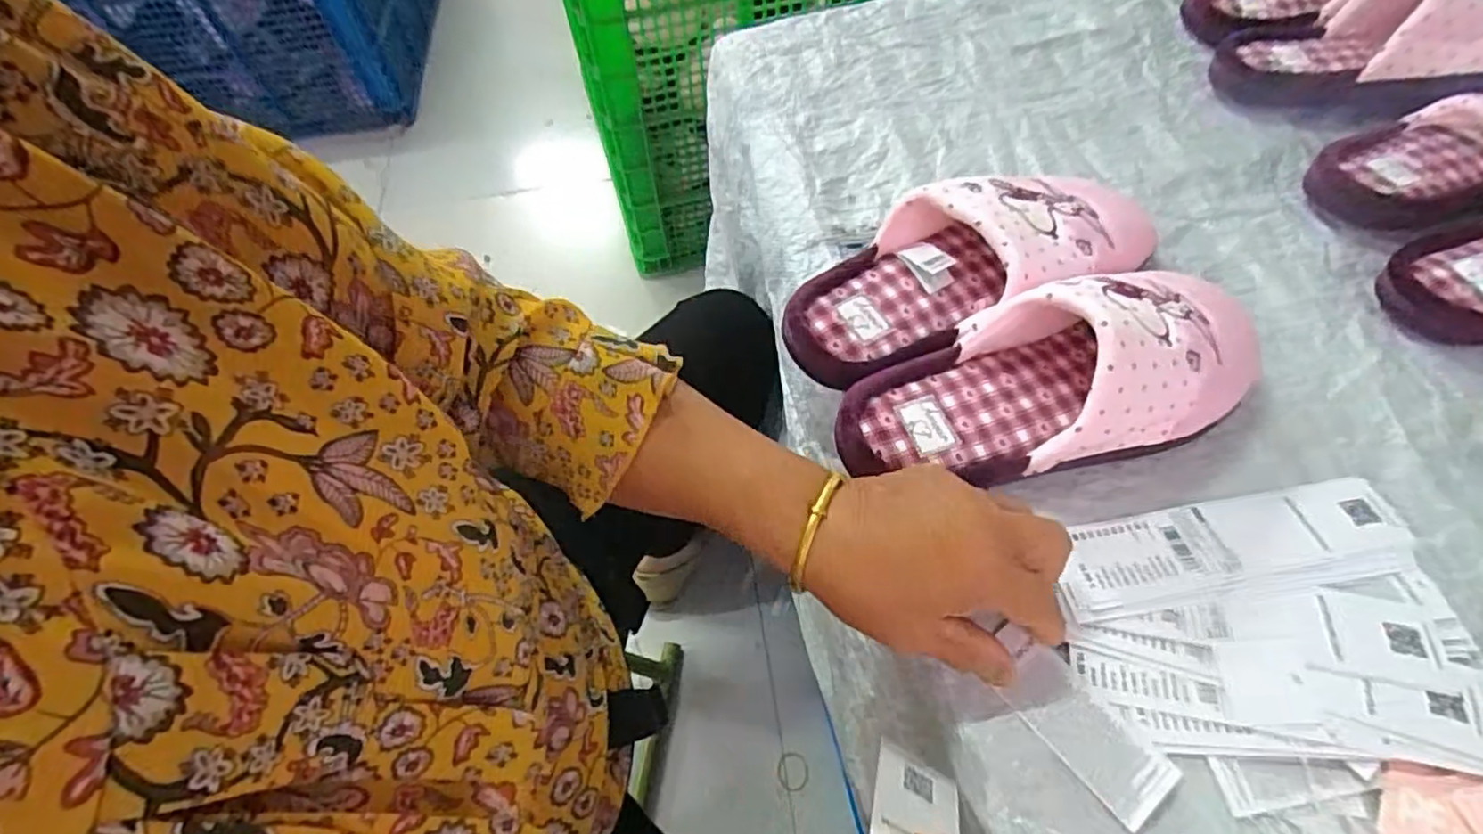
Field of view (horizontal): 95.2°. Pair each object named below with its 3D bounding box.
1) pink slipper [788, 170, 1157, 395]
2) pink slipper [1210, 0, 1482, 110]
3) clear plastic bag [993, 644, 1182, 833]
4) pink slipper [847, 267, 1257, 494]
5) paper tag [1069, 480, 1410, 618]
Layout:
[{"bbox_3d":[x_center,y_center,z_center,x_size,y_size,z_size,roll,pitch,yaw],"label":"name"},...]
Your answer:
[{"bbox_3d":[0.149,-0.104,0.437,0.259,0.058,0.101,-20,61,-10],"label":"pink slipper"},{"bbox_3d":[0.510,-0.299,0.514,0.247,0.070,0.108,3,57,21],"label":"pink slipper"},{"bbox_3d":[0.165,0.151,0.326,0.037,0.004,0.079,-34,63,-20],"label":"clear plastic bag"},{"bbox_3d":[0.176,-0.035,0.387,0.251,0.072,0.116,-11,60,-5],"label":"pink slipper"},{"bbox_3d":[0.267,0.067,0.373,0.197,0.005,0.047,-10,54,-6],"label":"paper tag"}]

